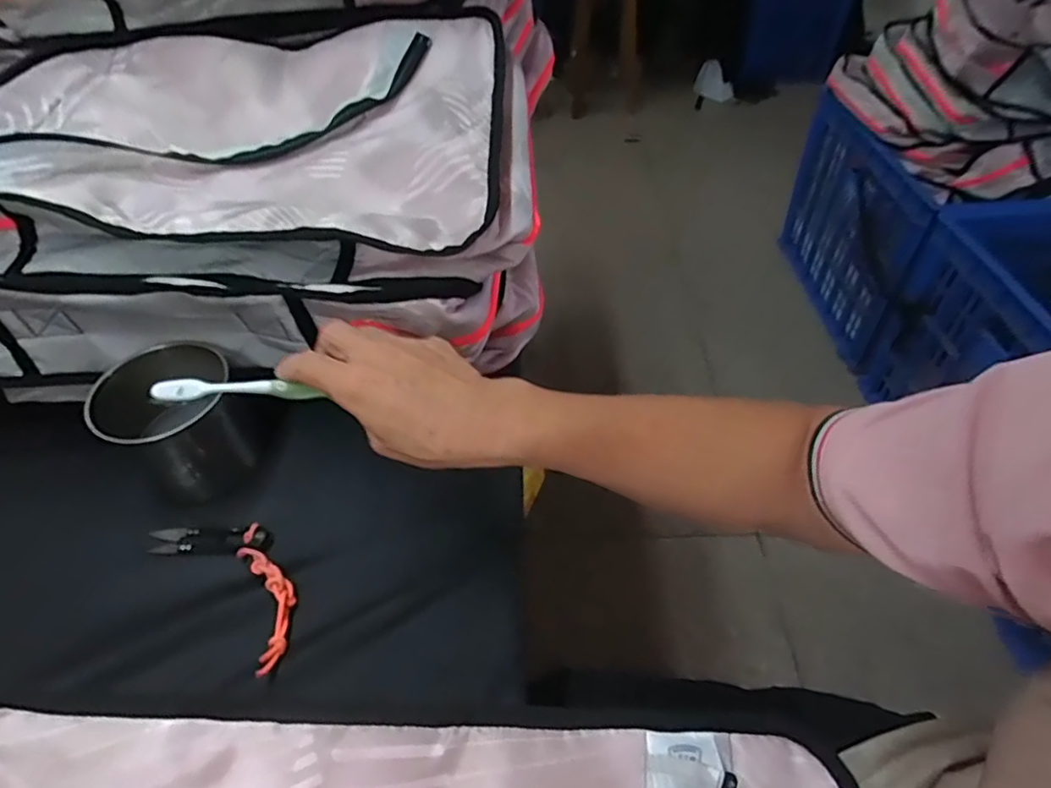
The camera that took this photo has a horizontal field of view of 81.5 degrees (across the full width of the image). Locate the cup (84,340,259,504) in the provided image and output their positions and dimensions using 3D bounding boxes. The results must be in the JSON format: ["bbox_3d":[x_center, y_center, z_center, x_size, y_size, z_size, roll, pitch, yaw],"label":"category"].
[{"bbox_3d":[-0.281,0.024,0.501,0.094,0.104,0.078,-33,55,-25],"label":"cup"}]

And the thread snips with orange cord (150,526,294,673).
[{"bbox_3d":[-0.215,0.130,0.454,0.162,0.022,0.065,30,55,26],"label":"thread snips with orange cord"}]

